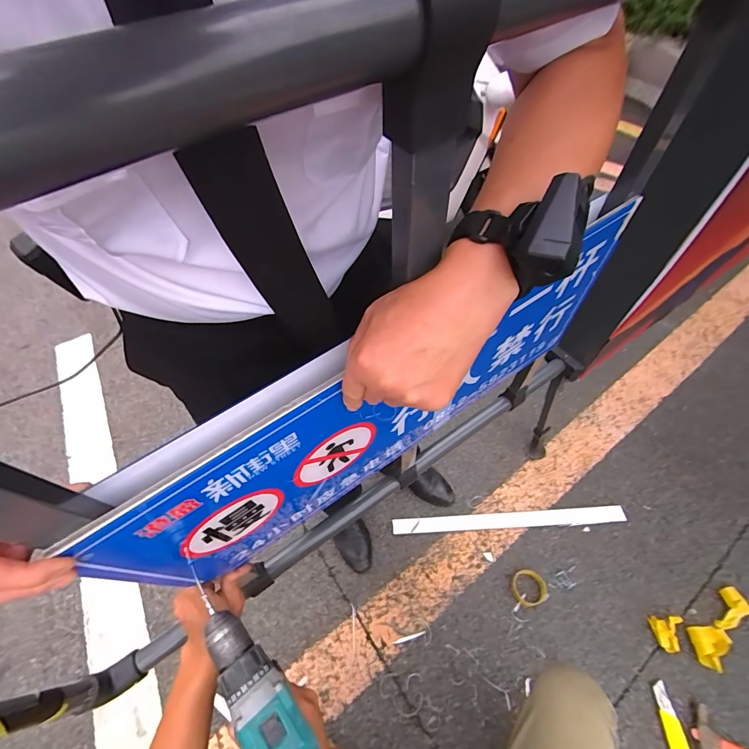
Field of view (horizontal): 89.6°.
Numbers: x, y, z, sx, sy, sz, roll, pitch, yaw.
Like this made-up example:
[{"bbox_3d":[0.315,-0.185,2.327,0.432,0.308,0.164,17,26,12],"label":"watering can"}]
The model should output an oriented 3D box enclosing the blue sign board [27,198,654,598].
[{"bbox_3d":[0.045,0.034,0.486,0.693,0.319,0.019,-30,61,-20],"label":"blue sign board"}]

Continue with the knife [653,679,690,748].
[{"bbox_3d":[0.663,0.803,0.826,0.042,0.015,0.197,-4,51,1],"label":"knife"}]

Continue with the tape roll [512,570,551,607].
[{"bbox_3d":[0.418,0.575,1.021,0.089,0.018,0.089,-2,51,3],"label":"tape roll"}]

